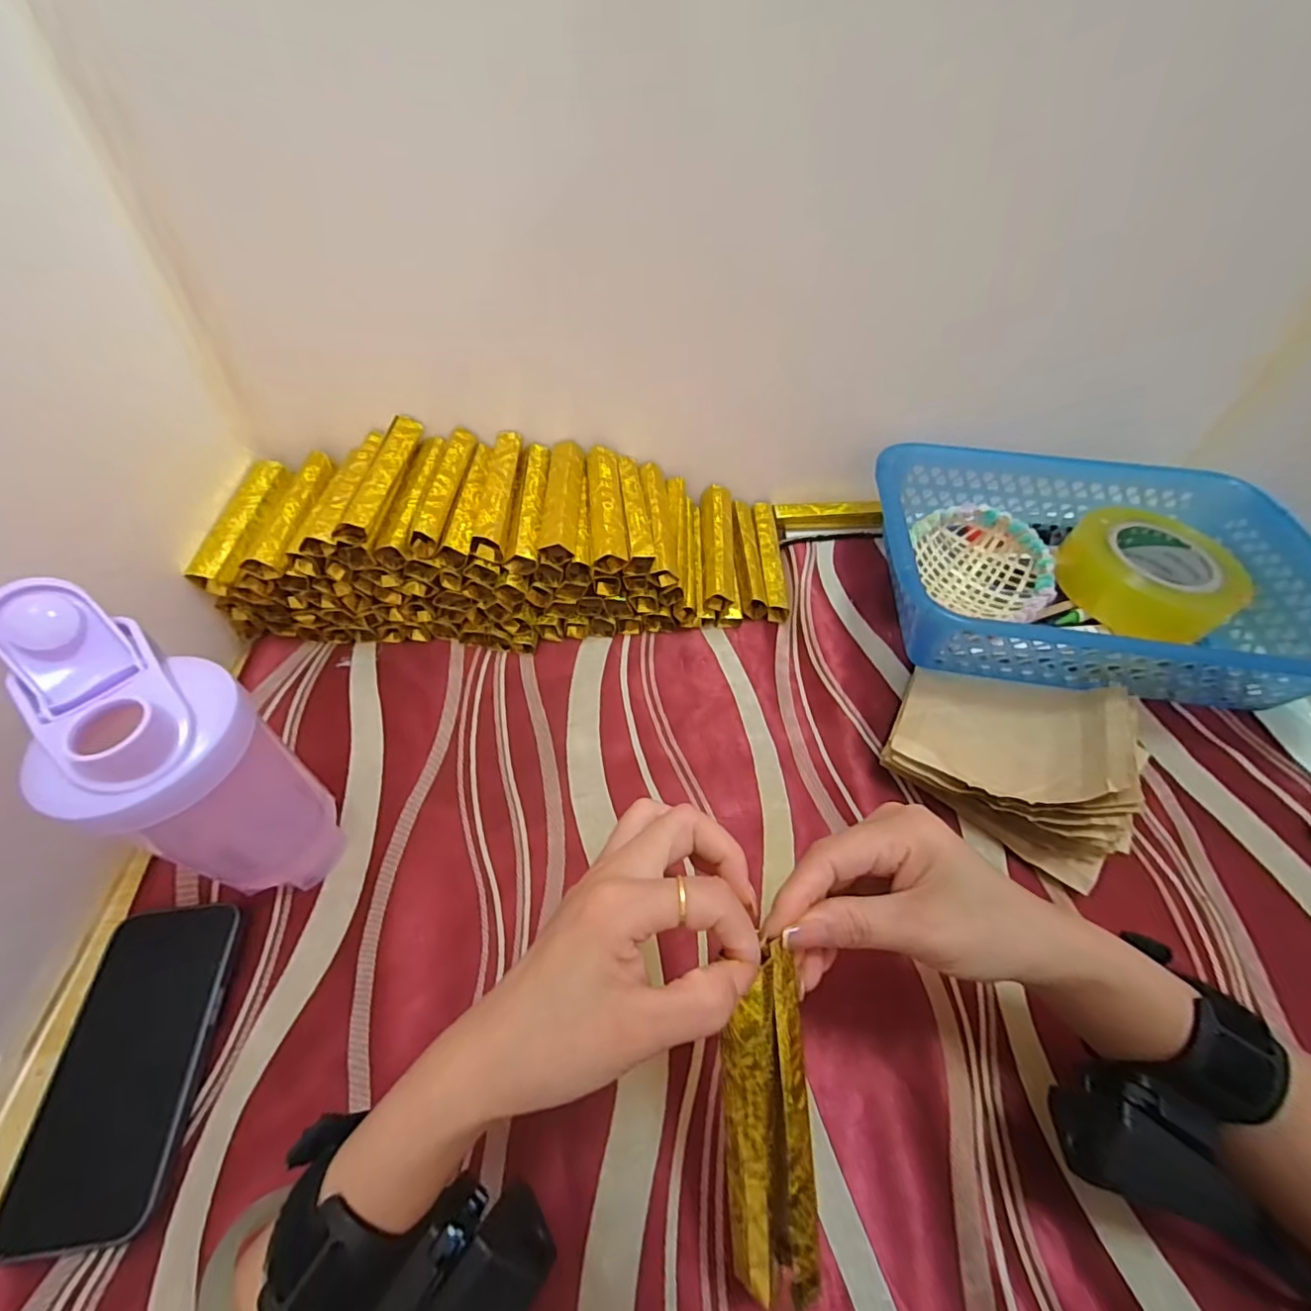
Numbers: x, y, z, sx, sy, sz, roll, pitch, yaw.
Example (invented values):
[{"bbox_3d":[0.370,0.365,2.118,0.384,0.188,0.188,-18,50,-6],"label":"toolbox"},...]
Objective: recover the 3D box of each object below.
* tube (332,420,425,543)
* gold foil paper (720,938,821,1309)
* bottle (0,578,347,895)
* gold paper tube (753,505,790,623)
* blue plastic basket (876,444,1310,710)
[{"bbox_3d":[-0.214,-0.142,0.434,0.025,0.020,0.131,2,52,3],"label":"tube"},{"bbox_3d":[0.044,0.179,0.214,0.034,0.015,0.125,0,88,0],"label":"gold foil paper"},{"bbox_3d":[-0.257,0.062,0.313,0.116,0.183,0.079,26,57,19],"label":"bottle"},{"bbox_3d":[0.109,-0.095,0.532,0.022,0.025,0.130,-1,52,0],"label":"gold paper tube"},{"bbox_3d":[0.348,-0.068,0.467,0.324,0.089,0.222,8,53,7],"label":"blue plastic basket"}]

